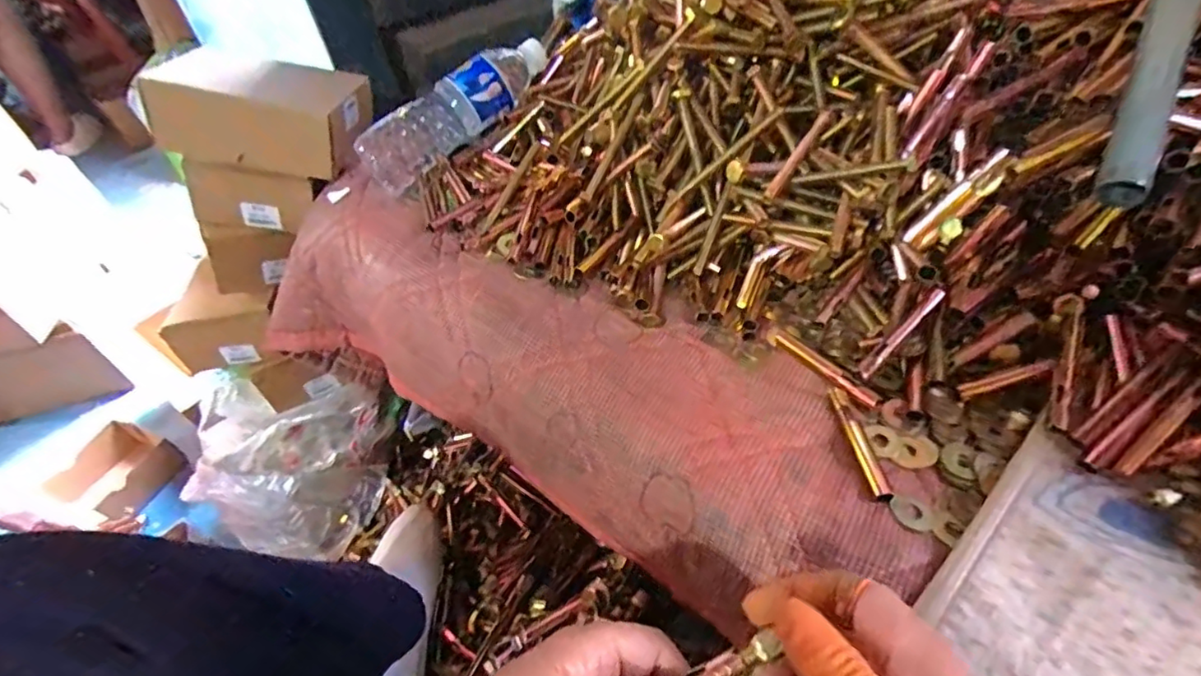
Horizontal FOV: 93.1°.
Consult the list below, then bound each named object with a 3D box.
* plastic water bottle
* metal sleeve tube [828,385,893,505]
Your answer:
[{"bbox_3d":[-0.149,-0.241,0.587,0.224,0.054,0.068,-39,52,-6],"label":"plastic water bottle"},{"bbox_3d":[0.161,0.063,0.356,0.011,0.009,0.083,-6,46,1],"label":"metal sleeve tube"}]

